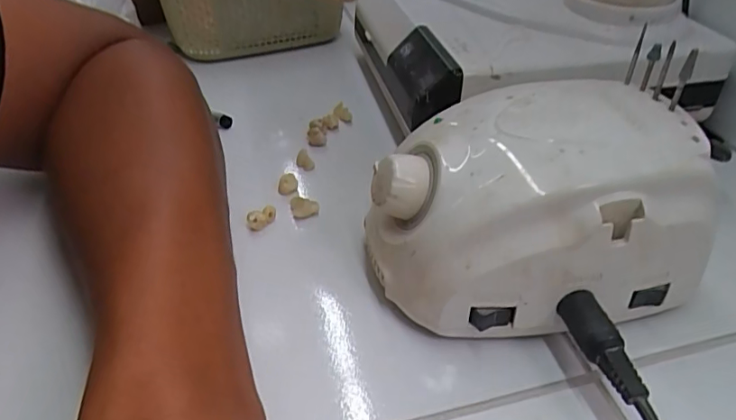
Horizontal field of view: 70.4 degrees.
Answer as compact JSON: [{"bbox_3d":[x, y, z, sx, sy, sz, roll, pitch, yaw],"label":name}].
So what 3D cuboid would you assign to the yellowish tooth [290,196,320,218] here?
[{"bbox_3d":[-0.037,-0.001,0.303,0.017,0.009,0.010,-2,40,-2],"label":"yellowish tooth"}]

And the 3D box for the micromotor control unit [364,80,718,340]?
[{"bbox_3d":[0.070,0.000,0.241,0.139,0.086,0.090,-5,40,-6],"label":"micromotor control unit"}]

